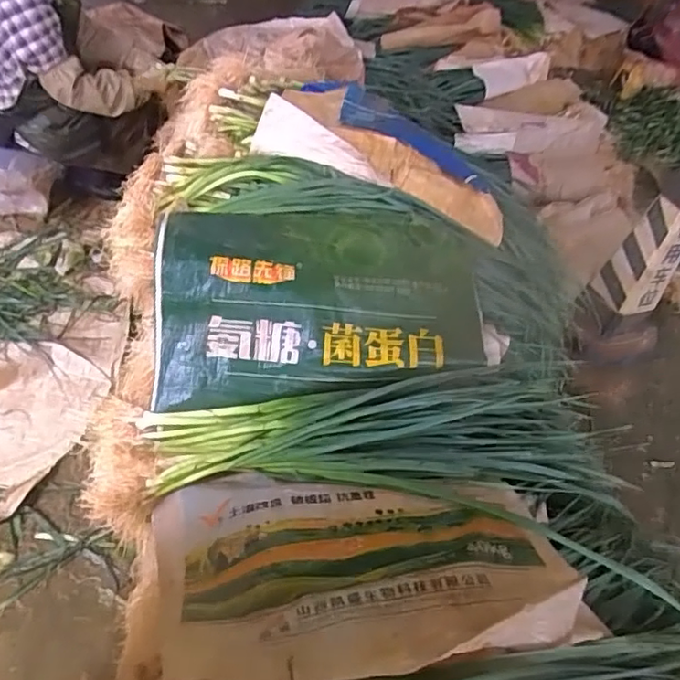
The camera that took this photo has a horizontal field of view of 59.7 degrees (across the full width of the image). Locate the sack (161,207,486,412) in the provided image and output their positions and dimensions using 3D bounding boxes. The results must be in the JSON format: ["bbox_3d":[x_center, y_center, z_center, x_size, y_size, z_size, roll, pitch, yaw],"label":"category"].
[{"bbox_3d":[-0.027,-0.078,1.005,0.554,0.096,0.345,-2,74,-11],"label":"sack"}]

